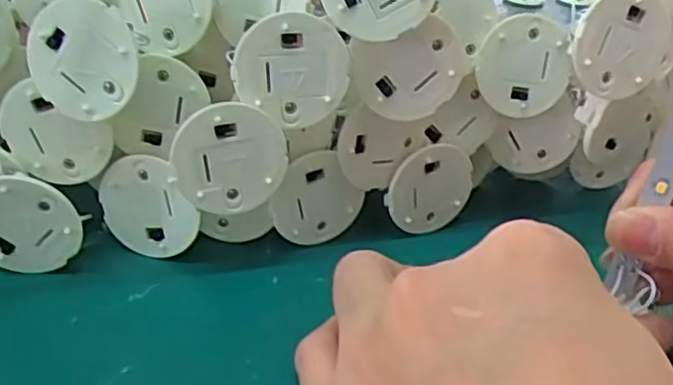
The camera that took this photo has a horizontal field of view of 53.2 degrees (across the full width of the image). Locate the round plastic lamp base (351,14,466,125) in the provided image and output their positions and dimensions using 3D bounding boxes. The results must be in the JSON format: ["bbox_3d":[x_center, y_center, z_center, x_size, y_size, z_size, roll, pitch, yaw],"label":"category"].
[{"bbox_3d":[0.025,-0.040,0.237,0.039,0.041,0.005,-5,32,-16],"label":"round plastic lamp base"}]

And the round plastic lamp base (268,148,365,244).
[{"bbox_3d":[-0.007,0.003,0.258,0.035,0.038,0.006,-9,34,-23],"label":"round plastic lamp base"}]

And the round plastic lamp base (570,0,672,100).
[{"bbox_3d":[0.101,-0.053,0.236,0.040,0.038,0.004,-44,27,0],"label":"round plastic lamp base"}]

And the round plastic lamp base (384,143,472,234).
[{"bbox_3d":[0.037,-0.001,0.272,0.036,0.038,0.008,-11,35,-25],"label":"round plastic lamp base"}]

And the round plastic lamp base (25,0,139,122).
[{"bbox_3d":[-0.082,-0.043,0.216,0.038,0.037,0.004,-20,9,19],"label":"round plastic lamp base"}]

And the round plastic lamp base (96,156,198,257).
[{"bbox_3d":[-0.068,0.006,0.244,0.037,0.038,0.004,-2,20,15],"label":"round plastic lamp base"}]

